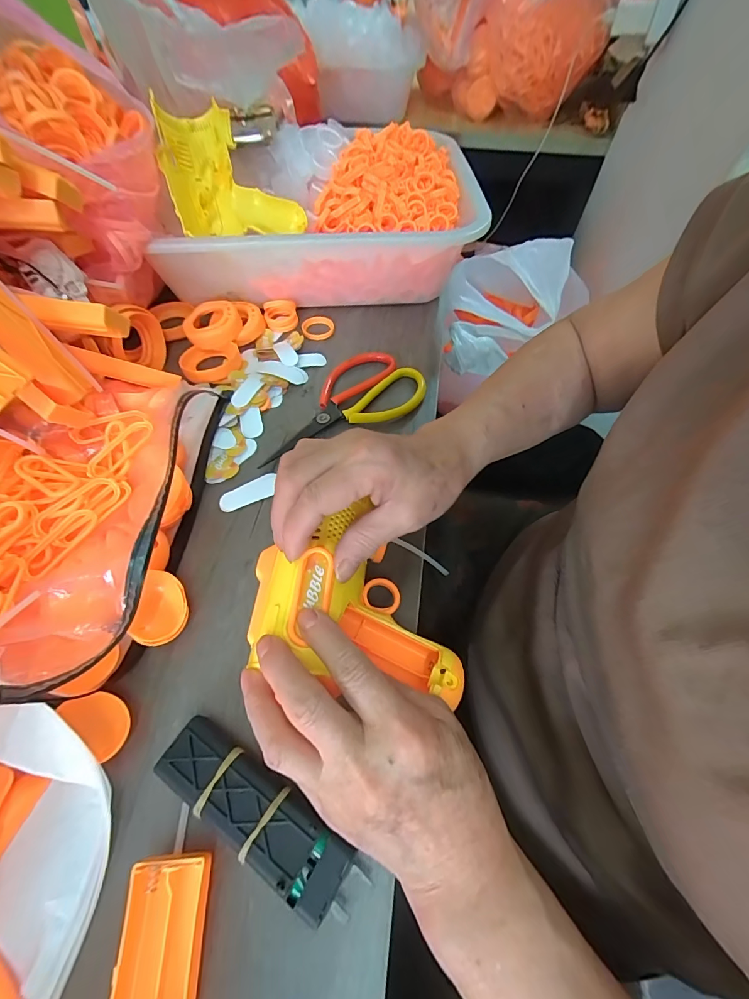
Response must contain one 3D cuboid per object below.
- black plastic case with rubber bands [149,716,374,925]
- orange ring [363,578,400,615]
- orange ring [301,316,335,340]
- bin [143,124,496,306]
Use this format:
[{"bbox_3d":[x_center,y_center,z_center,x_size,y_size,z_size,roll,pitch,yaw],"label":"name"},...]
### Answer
[{"bbox_3d":[-0.060,0.159,0.200,0.114,0.025,0.032,28,62,15],"label":"black plastic case with rubber bands"},{"bbox_3d":[0.004,0.061,0.248,0.023,0.004,0.023,1,58,-1],"label":"orange ring"},{"bbox_3d":[-0.063,-0.191,0.432,0.035,0.004,0.035,-5,59,-5],"label":"orange ring"},{"bbox_3d":[-0.055,-0.307,0.444,0.333,0.106,0.200,-4,58,-4],"label":"bin"}]

